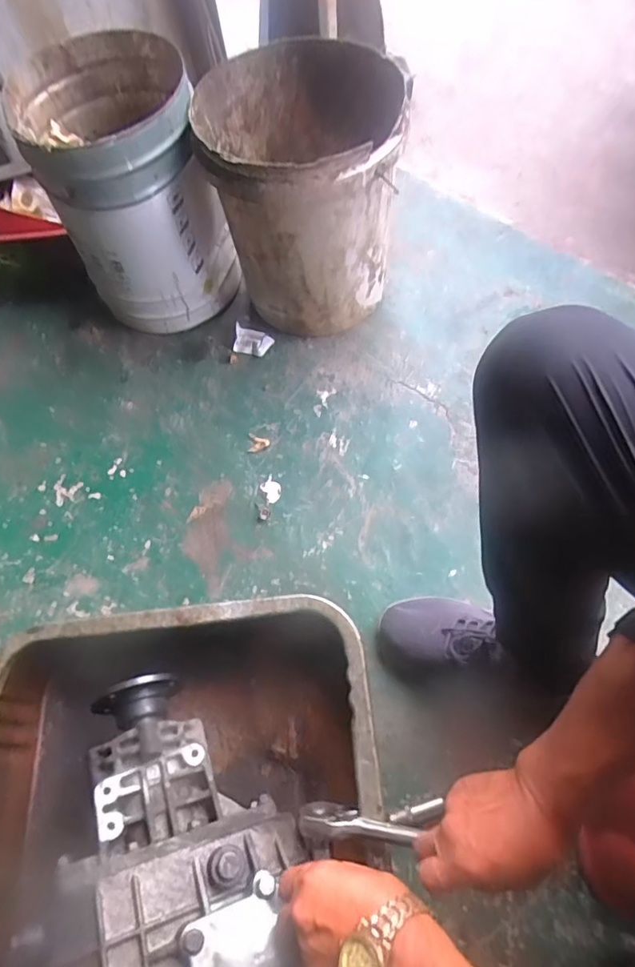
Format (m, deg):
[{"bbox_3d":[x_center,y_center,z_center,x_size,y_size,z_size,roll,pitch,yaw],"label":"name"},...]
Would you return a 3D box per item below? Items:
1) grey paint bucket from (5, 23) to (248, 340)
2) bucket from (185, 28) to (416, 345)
[{"bbox_3d":[-0.293,-0.460,0.896,0.247,0.351,0.272,-25,64,-9],"label":"grey paint bucket"},{"bbox_3d":[-0.021,-0.443,0.882,0.276,0.334,0.290,-7,62,0],"label":"bucket"}]

